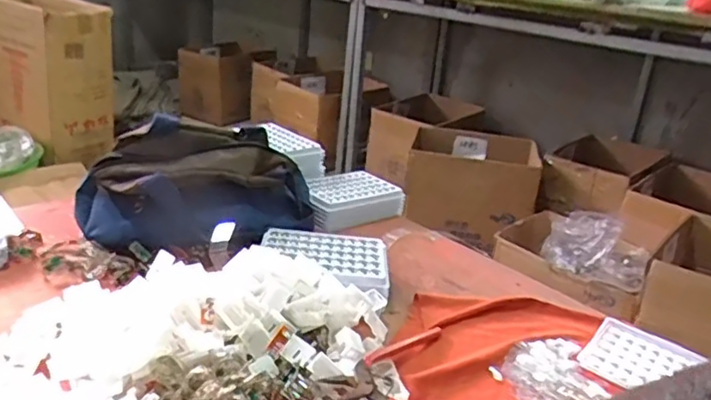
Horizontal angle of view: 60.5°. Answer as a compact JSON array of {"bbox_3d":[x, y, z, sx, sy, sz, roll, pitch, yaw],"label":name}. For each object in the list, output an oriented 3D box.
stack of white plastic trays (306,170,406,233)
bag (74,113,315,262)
[{"bbox_3d":[-0.013,-0.002,0.792,0.128,0.035,0.096,-11,28,-35],"label":"stack of white plastic trays"},{"bbox_3d":[-0.166,-0.020,0.660,0.247,0.099,0.137,0,24,-13],"label":"bag"}]

